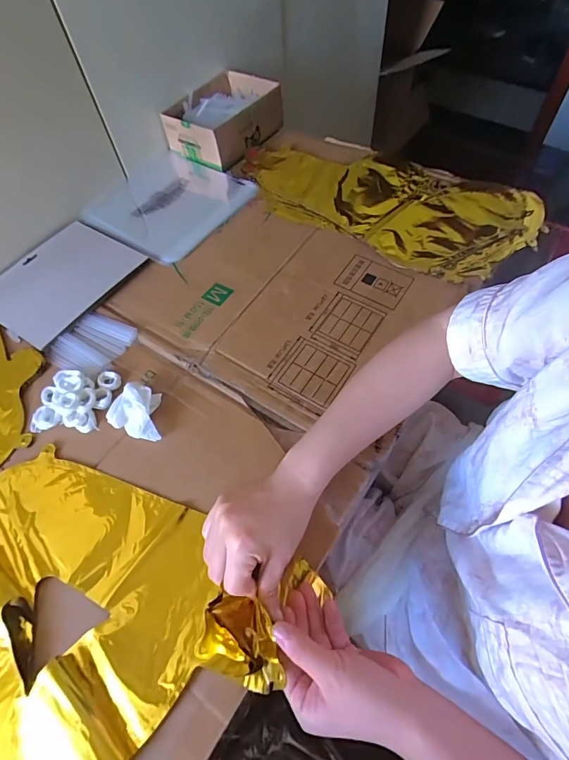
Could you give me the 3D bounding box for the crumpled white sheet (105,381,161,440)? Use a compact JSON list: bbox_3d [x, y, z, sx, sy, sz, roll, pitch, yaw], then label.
[{"bbox_3d":[-0.157,0.035,0.444,0.065,0.022,0.054,22,62,16],"label":"crumpled white sheet"}]

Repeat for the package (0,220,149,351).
[{"bbox_3d":[-0.315,-0.144,0.570,0.166,0.009,0.192,29,65,19],"label":"package"}]

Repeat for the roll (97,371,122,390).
[{"bbox_3d":[-0.208,0.001,0.480,0.029,0.006,0.023,24,63,17],"label":"roll"}]

